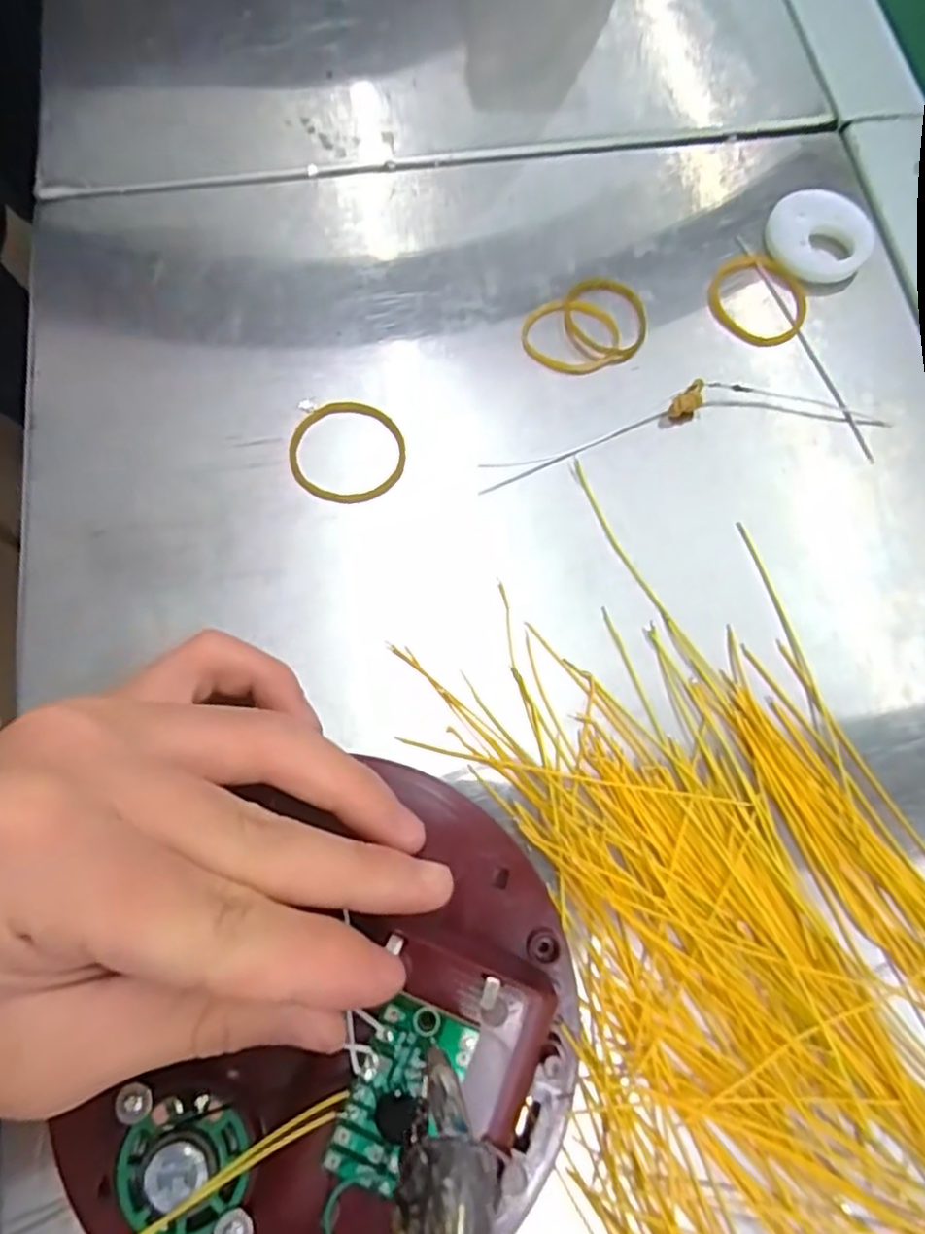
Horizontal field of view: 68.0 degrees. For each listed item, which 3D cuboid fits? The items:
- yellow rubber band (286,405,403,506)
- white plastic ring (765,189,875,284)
[{"bbox_3d":[-0.036,-0.052,0.214,0.035,0.004,0.033,1,72,-2],"label":"yellow rubber band"},{"bbox_3d":[0.127,-0.135,0.245,0.036,0.012,0.036,1,72,-2],"label":"white plastic ring"}]

